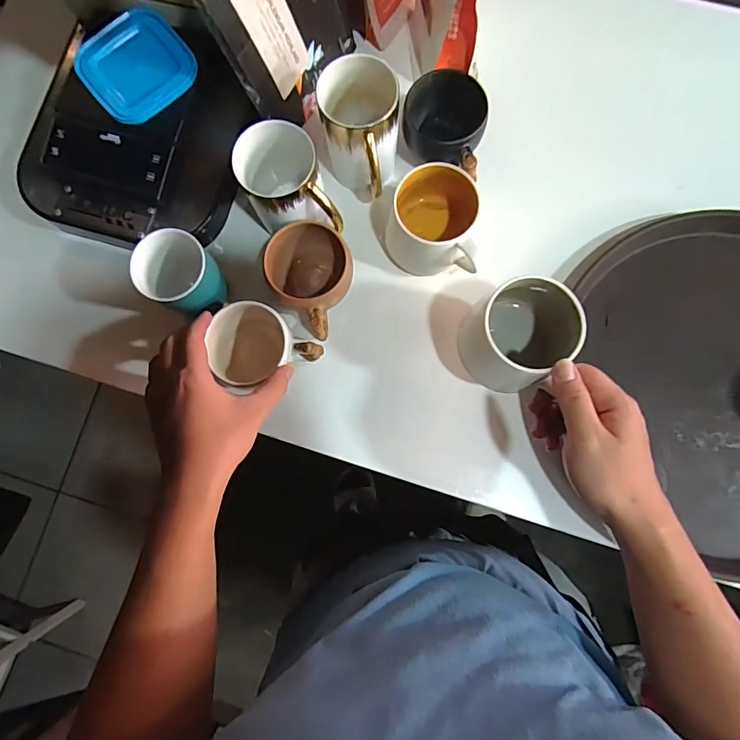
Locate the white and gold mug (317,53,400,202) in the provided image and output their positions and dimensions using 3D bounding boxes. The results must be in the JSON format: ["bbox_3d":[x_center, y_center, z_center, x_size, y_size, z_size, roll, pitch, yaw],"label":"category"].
[{"bbox_3d":[-0.011,-0.225,0.448,0.075,0.098,0.117,-2,84,-1],"label":"white and gold mug"}]

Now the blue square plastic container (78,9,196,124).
[{"bbox_3d":[-0.227,-0.296,0.443,0.098,0.011,0.093,-37,85,-4],"label":"blue square plastic container"}]

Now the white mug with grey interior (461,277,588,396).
[{"bbox_3d":[0.126,-0.028,0.381,0.081,0.074,0.080,0,84,-1],"label":"white mug with grey interior"}]

